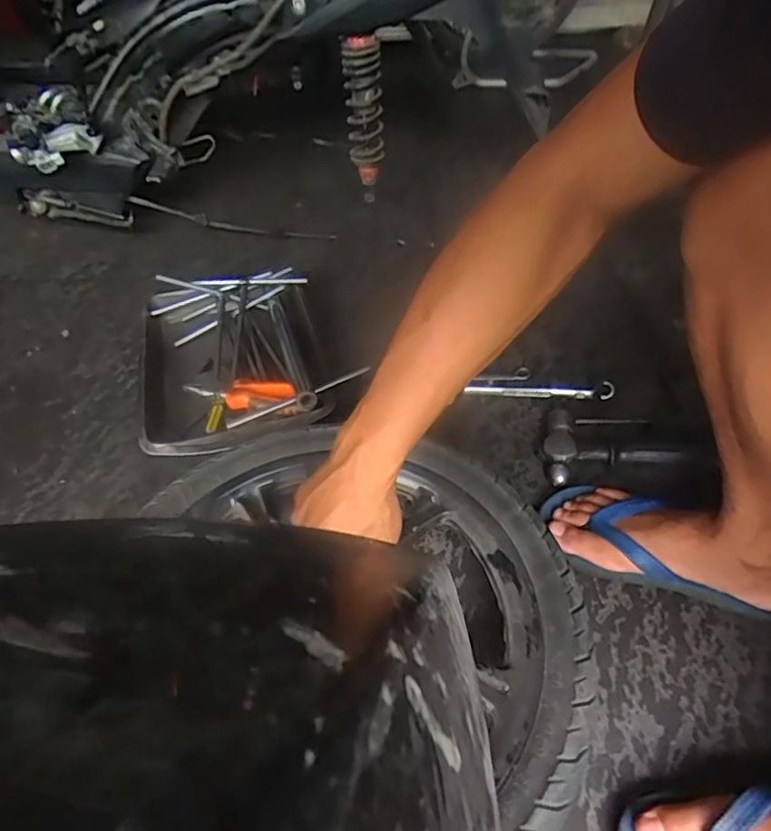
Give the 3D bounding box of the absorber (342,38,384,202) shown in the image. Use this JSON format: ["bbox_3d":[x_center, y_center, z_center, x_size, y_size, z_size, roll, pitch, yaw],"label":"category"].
[{"bbox_3d":[-0.036,-0.502,0.984,0.065,0.276,0.072,-1,46,2],"label":"absorber"}]

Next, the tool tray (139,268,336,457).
[{"bbox_3d":[-0.218,-0.078,0.798,0.253,0.068,0.341,-9,47,-6],"label":"tool tray"}]

